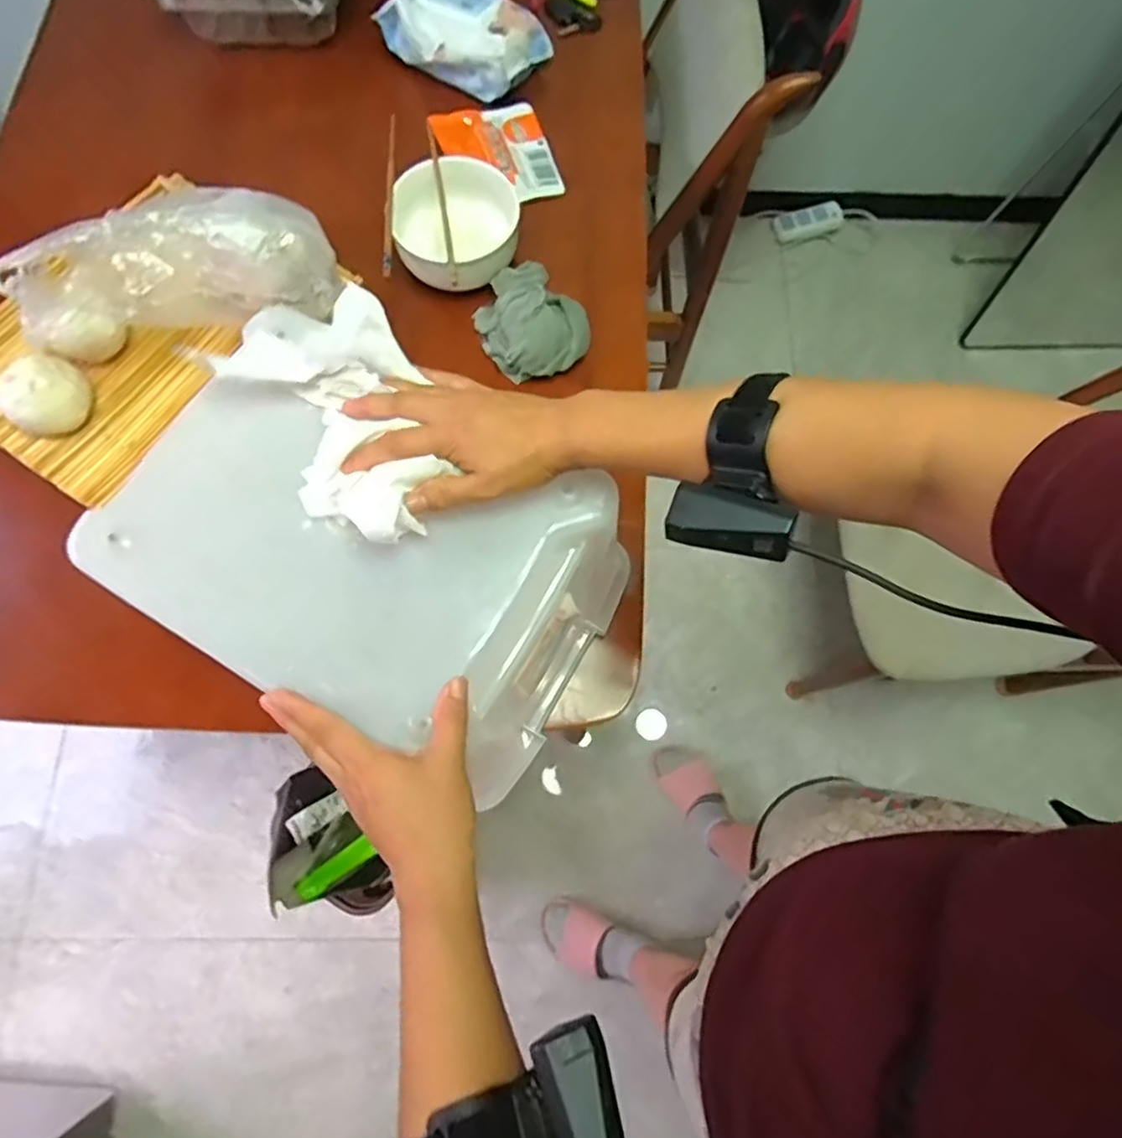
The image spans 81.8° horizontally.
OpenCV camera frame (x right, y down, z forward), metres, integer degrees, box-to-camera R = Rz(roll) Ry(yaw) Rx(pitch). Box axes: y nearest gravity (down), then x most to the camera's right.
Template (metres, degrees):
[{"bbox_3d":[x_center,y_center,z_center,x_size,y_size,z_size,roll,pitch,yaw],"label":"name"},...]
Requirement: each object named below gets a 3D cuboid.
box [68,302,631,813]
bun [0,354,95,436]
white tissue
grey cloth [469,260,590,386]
[{"bbox_3d":[-0.134,0.010,0.567,0.351,0.225,0.252,31,75,8],"label":"box"},{"bbox_3d":[-0.538,-0.180,0.680,0.072,0.060,0.079,0,73,-1],"label":"bun"},{"bbox_3d":[-0.147,-0.113,0.465,0.133,0.040,0.194,-39,77,-12],"label":"white tissue"},{"bbox_3d":[-0.033,-0.284,0.731,0.115,0.060,0.126,-34,76,-11],"label":"grey cloth"}]

